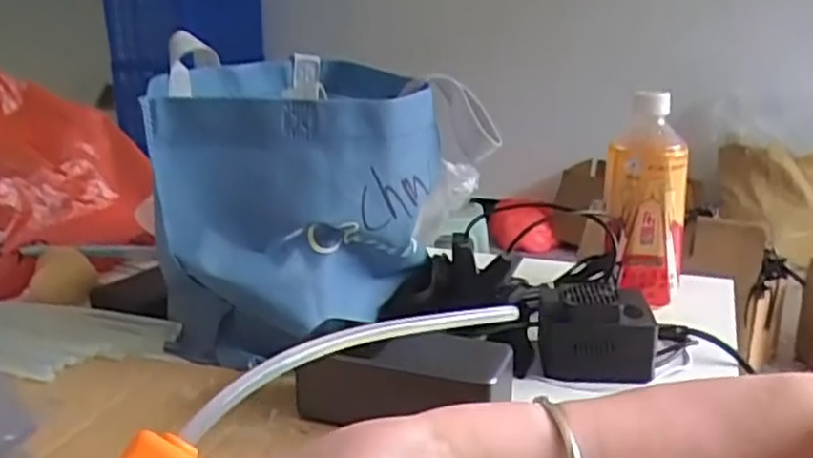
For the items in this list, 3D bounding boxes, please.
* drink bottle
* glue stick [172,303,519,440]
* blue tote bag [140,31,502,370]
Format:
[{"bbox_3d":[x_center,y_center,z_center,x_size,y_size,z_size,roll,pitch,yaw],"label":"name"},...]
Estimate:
[{"bbox_3d":[0.197,-0.023,0.614,0.068,0.161,0.057,9,20,19],"label":"drink bottle"},{"bbox_3d":[-0.013,0.053,0.350,0.189,0.033,0.006,-15,41,-36],"label":"glue stick"},{"bbox_3d":[-0.062,-0.022,0.591,0.239,0.200,0.216,0,17,1],"label":"blue tote bag"}]

